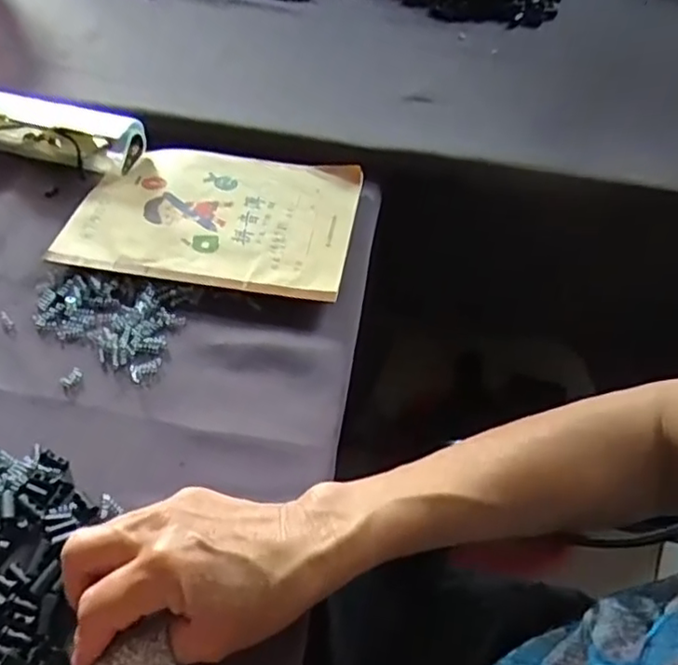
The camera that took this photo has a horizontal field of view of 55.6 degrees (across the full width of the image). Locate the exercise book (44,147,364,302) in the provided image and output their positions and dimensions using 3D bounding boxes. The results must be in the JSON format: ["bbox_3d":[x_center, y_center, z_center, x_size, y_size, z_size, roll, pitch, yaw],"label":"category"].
[{"bbox_3d":[-0.091,-0.089,0.485,0.201,0.009,0.137,9,52,4],"label":"exercise book"}]

